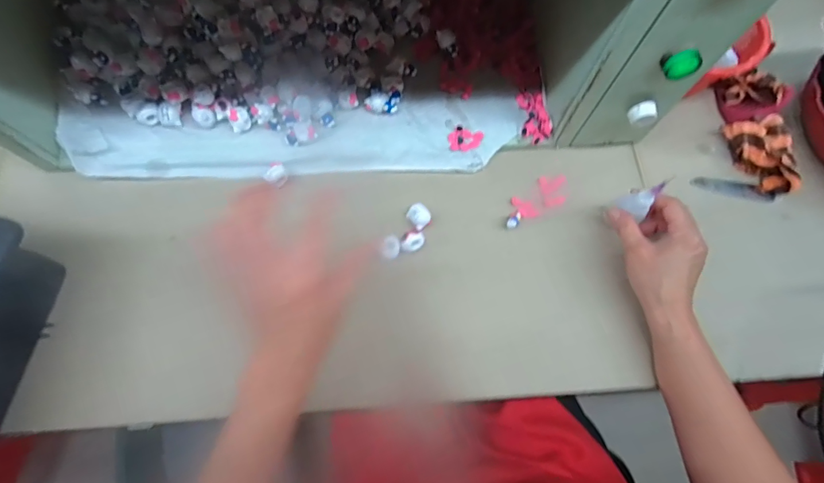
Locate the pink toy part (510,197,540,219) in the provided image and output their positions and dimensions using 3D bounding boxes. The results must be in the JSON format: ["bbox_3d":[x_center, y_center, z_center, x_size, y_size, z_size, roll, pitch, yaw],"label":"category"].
[{"bbox_3d":[0.127,-0.039,0.455,0.021,0.007,0.031,-32,75,-11],"label":"pink toy part"}]

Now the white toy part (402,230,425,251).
[{"bbox_3d":[0.001,0.000,0.419,0.022,0.009,0.019,9,72,2],"label":"white toy part"}]

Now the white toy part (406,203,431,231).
[{"bbox_3d":[0.008,-0.028,0.436,0.021,0.010,0.024,-42,77,-13],"label":"white toy part"}]

